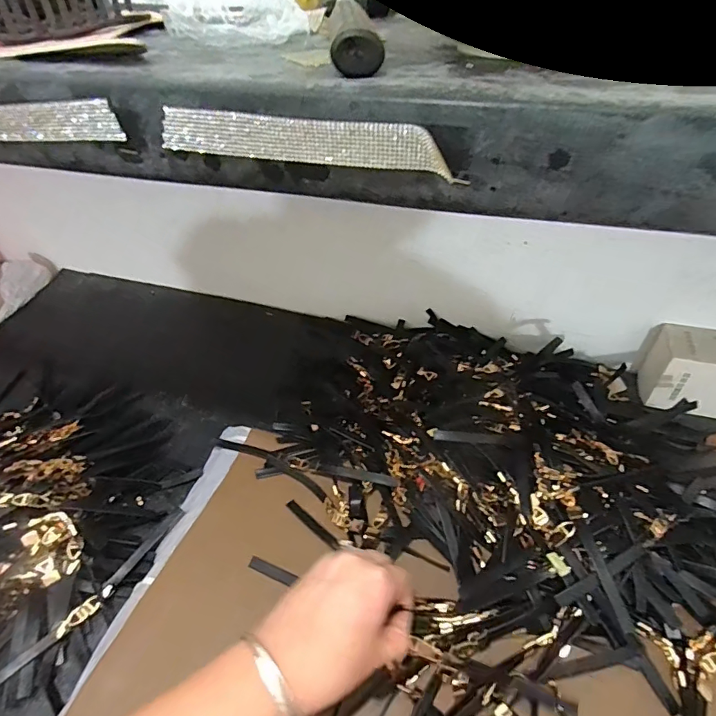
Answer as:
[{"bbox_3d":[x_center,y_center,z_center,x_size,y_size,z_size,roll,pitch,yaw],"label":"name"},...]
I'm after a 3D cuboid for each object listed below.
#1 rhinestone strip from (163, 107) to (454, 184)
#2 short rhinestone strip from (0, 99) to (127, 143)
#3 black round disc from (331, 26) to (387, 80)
[{"bbox_3d":[-0.030,-0.104,0.222,0.143,0.020,0.007,13,47,14],"label":"rhinestone strip"},{"bbox_3d":[-0.202,-0.134,0.261,0.154,0.022,0.005,9,46,11],"label":"short rhinestone strip"},{"bbox_3d":[0.000,-0.146,0.223,0.025,0.020,0.004,-3,45,-1],"label":"black round disc"}]

